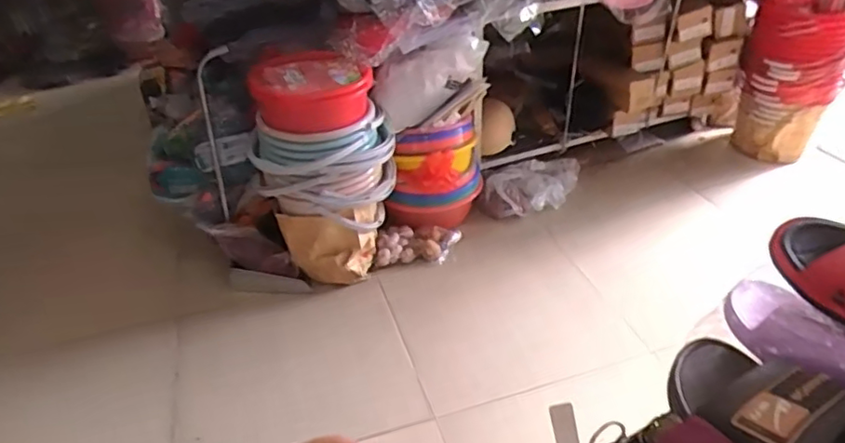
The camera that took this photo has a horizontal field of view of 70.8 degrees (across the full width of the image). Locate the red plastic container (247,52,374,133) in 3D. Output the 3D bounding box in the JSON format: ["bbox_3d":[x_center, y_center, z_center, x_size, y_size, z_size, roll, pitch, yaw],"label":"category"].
[{"bbox_3d":[-0.306,-0.370,1.643,0.318,0.132,0.298,-10,34,-9],"label":"red plastic container"}]

